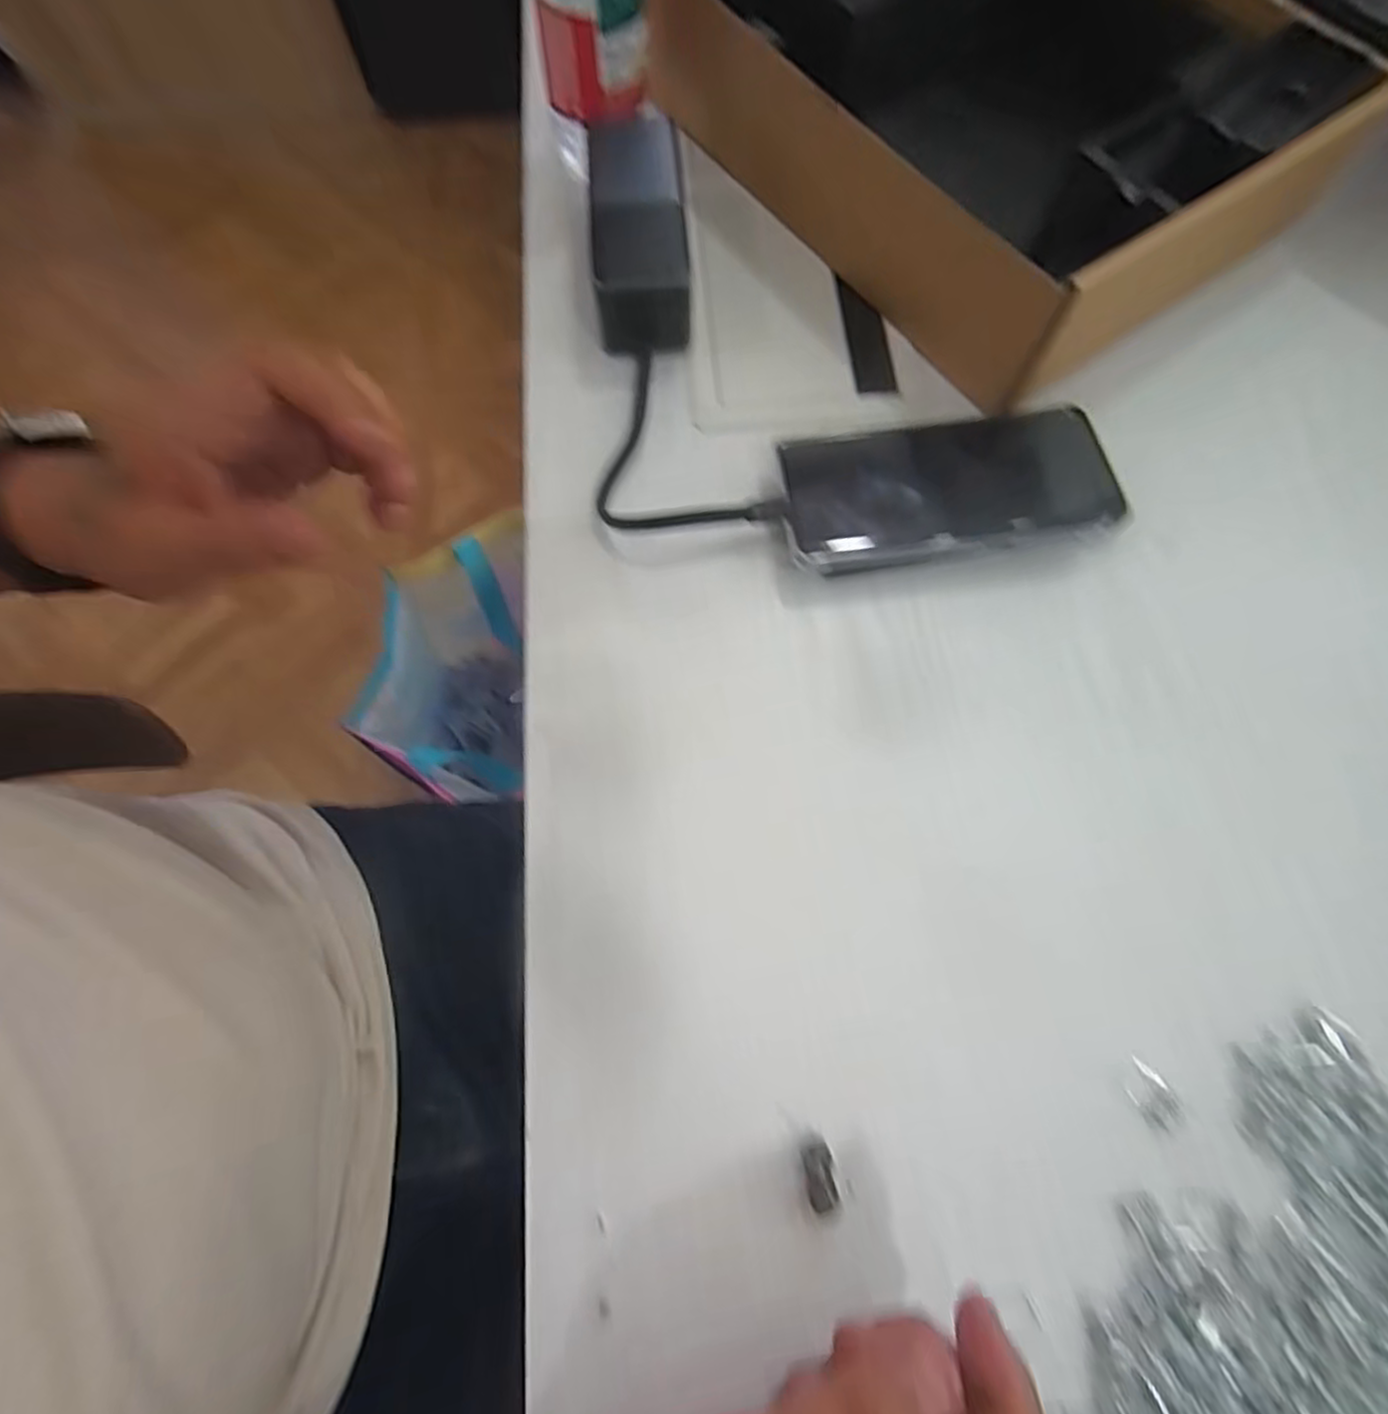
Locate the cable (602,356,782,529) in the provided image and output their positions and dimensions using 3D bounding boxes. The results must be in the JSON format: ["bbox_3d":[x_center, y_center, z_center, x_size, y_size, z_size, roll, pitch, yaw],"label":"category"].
[{"bbox_3d":[-0.022,-0.129,0.370,0.079,0.015,0.133,-34,74,-10],"label":"cable"}]

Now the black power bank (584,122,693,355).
[{"bbox_3d":[-0.032,-0.270,0.407,0.052,0.055,0.122,-5,71,-1],"label":"black power bank"}]

